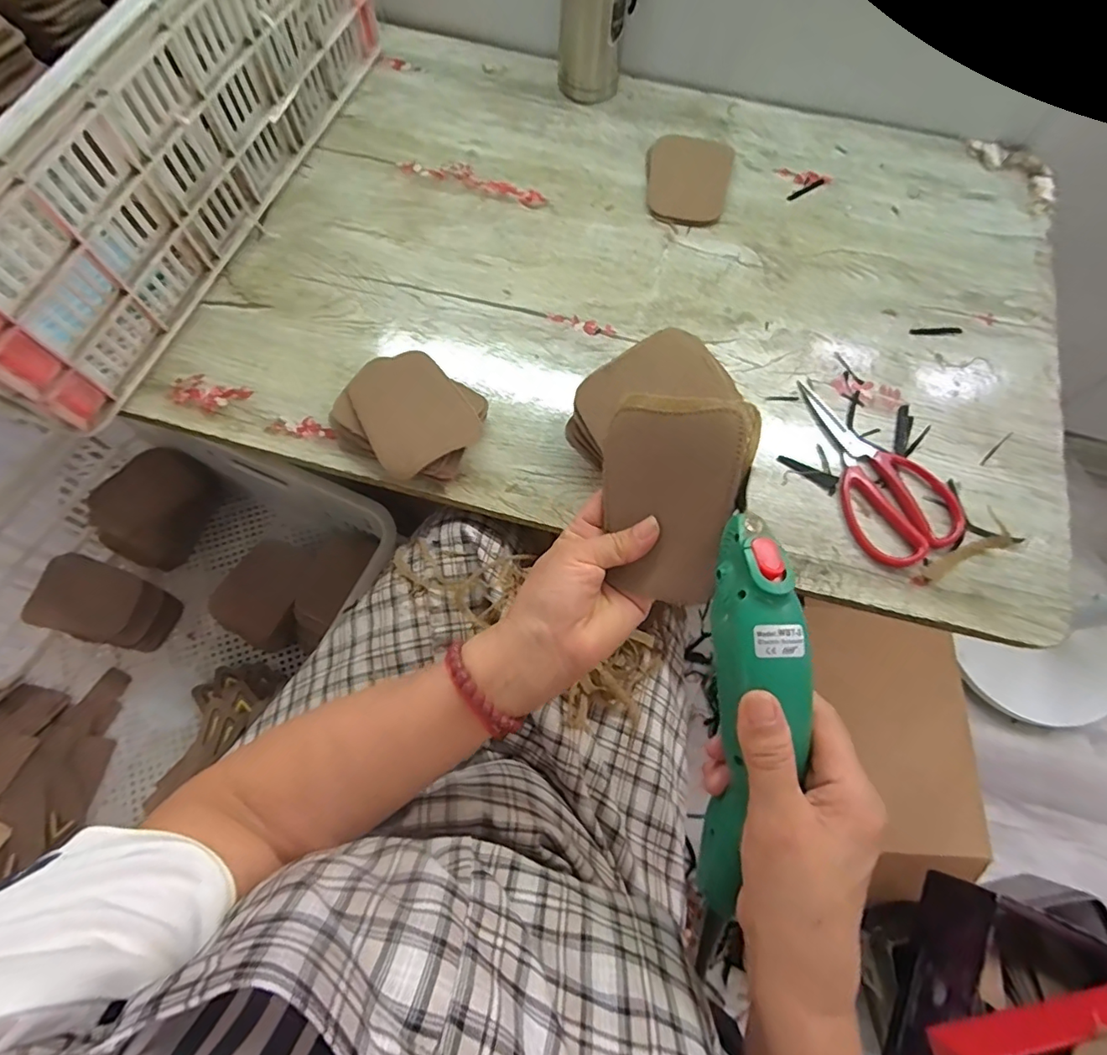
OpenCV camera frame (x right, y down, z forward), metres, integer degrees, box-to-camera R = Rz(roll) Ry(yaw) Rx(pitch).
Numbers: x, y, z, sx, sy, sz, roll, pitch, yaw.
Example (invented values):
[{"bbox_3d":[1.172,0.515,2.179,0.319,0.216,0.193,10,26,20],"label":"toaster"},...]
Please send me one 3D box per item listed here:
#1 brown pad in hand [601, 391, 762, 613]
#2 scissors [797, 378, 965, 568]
[{"bbox_3d":[0.070,-0.016,0.324,0.090,0.009,0.121,15,102,36],"label":"brown pad in hand"},{"bbox_3d":[0.299,-0.058,0.484,0.099,0.013,0.187,-9,71,-6],"label":"scissors"}]

